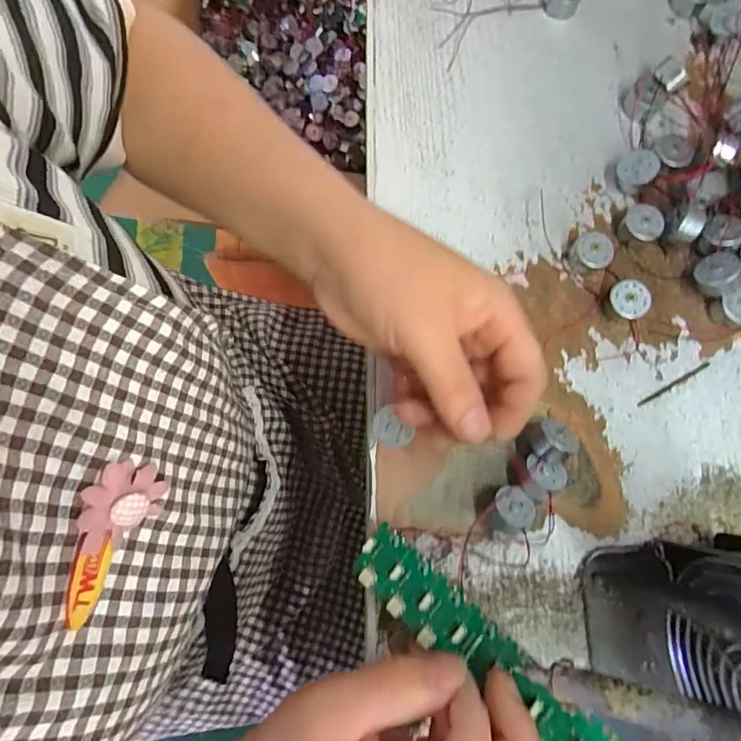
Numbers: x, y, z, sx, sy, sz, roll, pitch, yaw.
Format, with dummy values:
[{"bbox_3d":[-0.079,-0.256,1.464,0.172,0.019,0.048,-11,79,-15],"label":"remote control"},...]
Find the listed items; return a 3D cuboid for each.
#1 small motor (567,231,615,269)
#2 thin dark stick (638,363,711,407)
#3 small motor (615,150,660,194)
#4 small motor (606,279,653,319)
[{"bbox_3d":[0.136,-0.072,0.294,0.018,0.015,0.023,-35,81,-8],"label":"small motor"},{"bbox_3d":[0.182,0.008,0.286,0.053,0.004,0.004,-28,80,-6],"label":"thin dark stick"},{"bbox_3d":[0.168,-0.125,0.303,0.023,0.013,0.023,-4,83,28],"label":"small motor"},{"bbox_3d":[0.155,-0.041,0.289,0.022,0.015,0.023,1,78,-1],"label":"small motor"}]

